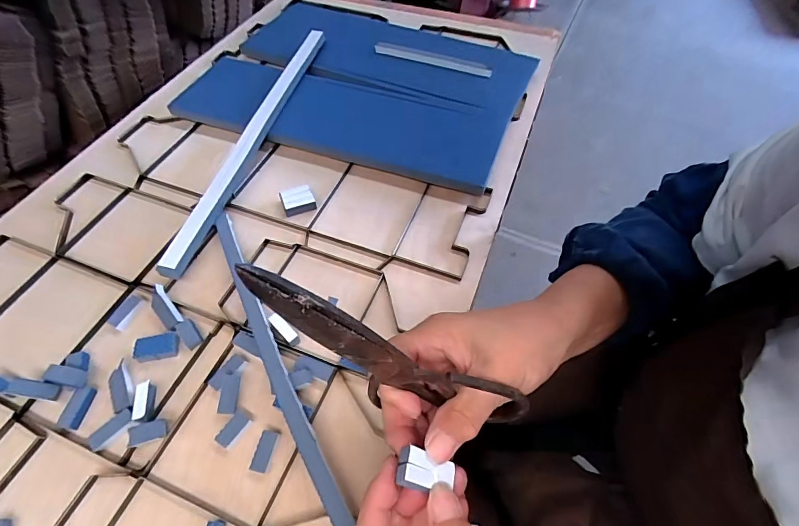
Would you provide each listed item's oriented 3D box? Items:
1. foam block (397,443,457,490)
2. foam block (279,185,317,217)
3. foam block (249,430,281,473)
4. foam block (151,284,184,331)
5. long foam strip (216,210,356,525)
[{"bbox_3d":[0.014,0.112,0.216,0.031,0.010,0.017,20,45,-16],"label":"foam block"},{"bbox_3d":[-0.100,-0.062,0.399,0.031,0.010,0.026,-18,59,-10],"label":"foam block"},{"bbox_3d":[-0.091,0.129,0.277,0.013,0.006,0.026,10,59,8],"label":"foam block"},{"bbox_3d":[-0.195,0.038,0.335,0.014,0.011,0.043,-37,64,-20],"label":"foam block"},{"bbox_3d":[-0.102,0.061,0.313,0.016,0.021,0.293,-26,61,-14],"label":"long foam strip"}]

